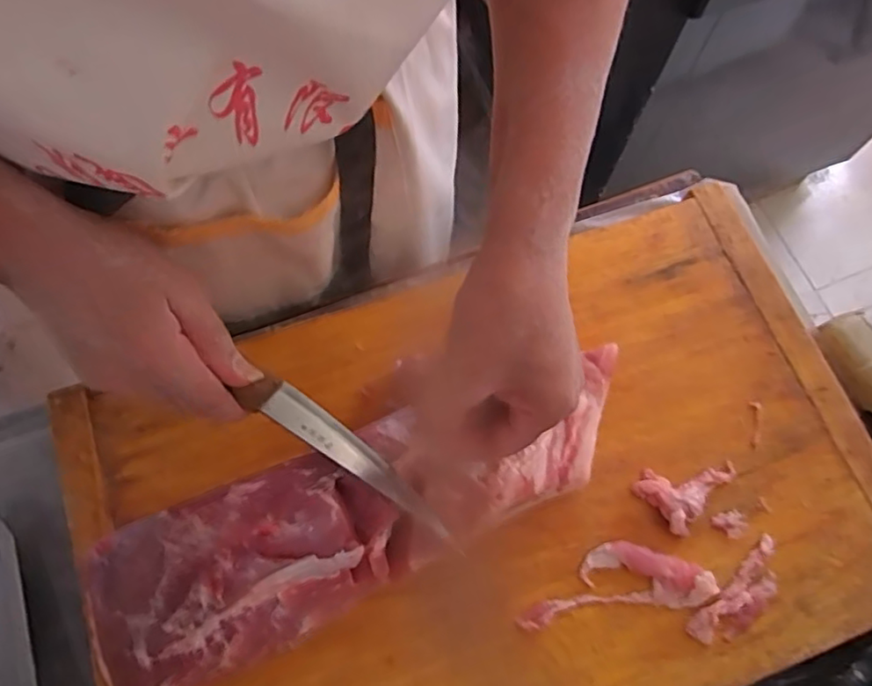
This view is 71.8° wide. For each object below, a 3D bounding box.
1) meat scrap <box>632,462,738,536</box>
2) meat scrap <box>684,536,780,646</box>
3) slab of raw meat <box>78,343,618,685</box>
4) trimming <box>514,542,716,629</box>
[{"bbox_3d":[0.183,0.101,0.441,0.050,0.013,0.068,42,76,12],"label":"meat scrap"},{"bbox_3d":[0.213,0.177,0.417,0.087,0.006,0.031,-40,76,-13],"label":"meat scrap"},{"bbox_3d":[-0.039,0.110,0.398,0.393,0.068,0.110,-20,73,-10],"label":"slab of raw meat"},{"bbox_3d":[0.124,0.164,0.418,0.133,0.016,0.046,-7,72,-3],"label":"trimming"}]

